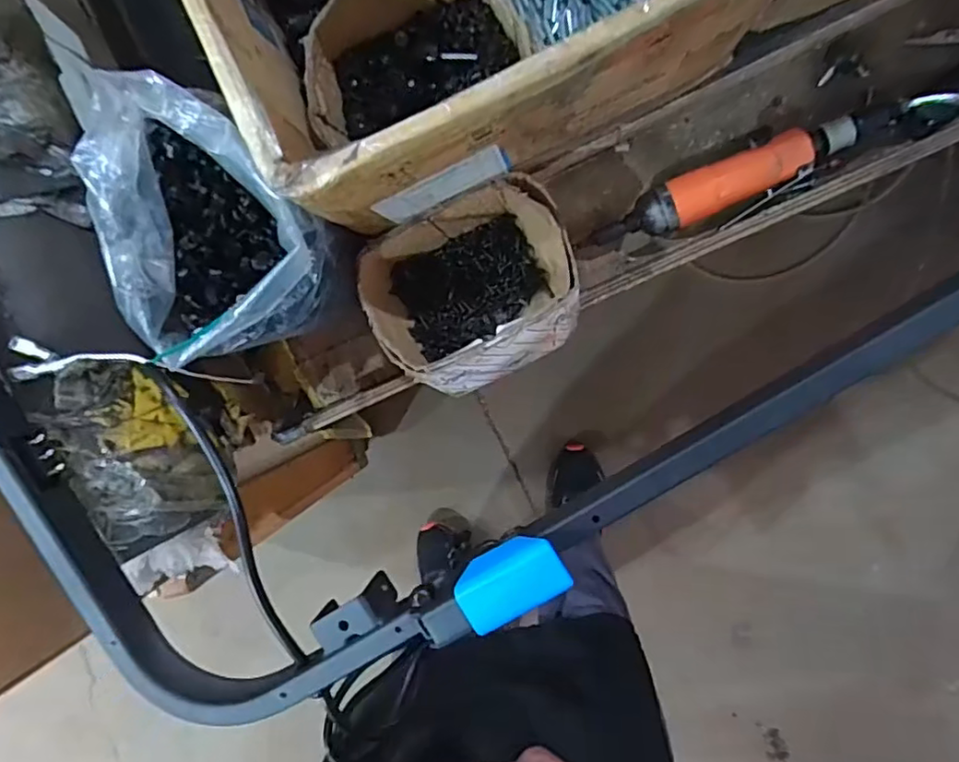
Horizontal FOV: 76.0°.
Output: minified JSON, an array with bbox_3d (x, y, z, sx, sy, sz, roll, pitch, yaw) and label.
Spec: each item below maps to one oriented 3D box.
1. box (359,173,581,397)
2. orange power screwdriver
[{"bbox_3d":[-0.005,-0.081,0.531,0.171,0.105,0.161,-25,70,10],"label":"box"},{"bbox_3d":[0.207,-0.165,0.526,0.214,0.044,0.041,-19,93,9],"label":"orange power screwdriver"}]

